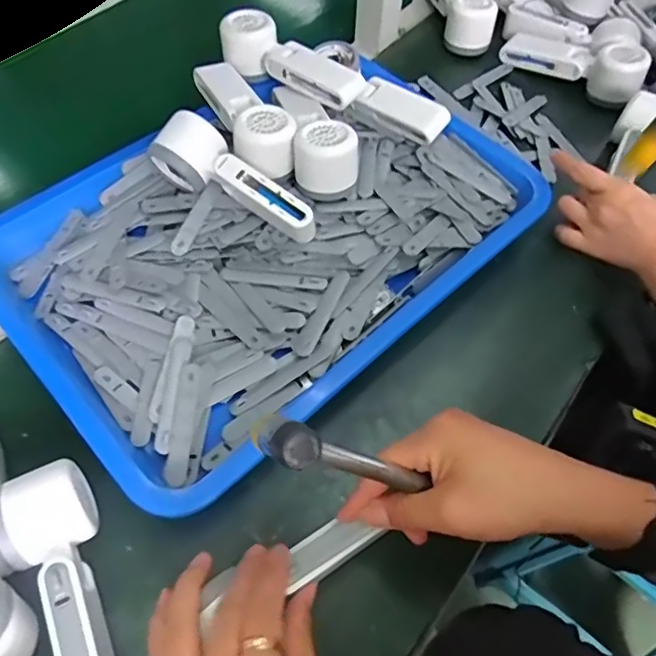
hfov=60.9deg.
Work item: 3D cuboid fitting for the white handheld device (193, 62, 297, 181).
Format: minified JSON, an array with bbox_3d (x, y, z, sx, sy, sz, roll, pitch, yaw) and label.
[{"bbox_3d":[-0.081,-0.214,0.541,0.058,0.043,0.174,-22,61,-14],"label":"white handheld device"}]

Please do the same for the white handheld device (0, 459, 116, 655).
[{"bbox_3d":[-0.165,0.168,0.354,0.054,0.049,0.163,-24,62,-15],"label":"white handheld device"}]

